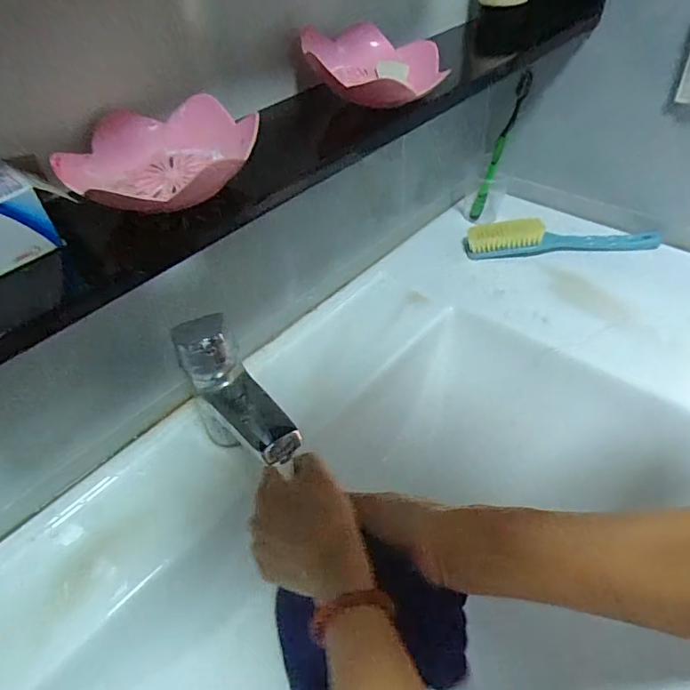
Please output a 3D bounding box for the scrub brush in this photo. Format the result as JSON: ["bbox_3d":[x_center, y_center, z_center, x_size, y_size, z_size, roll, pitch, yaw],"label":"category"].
[{"bbox_3d":[0.266,-0.133,0.613,0.224,0.038,0.031,-2,45,5],"label":"scrub brush"}]

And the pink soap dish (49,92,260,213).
[{"bbox_3d":[-0.103,-0.112,0.293,0.104,0.027,0.092,7,46,13],"label":"pink soap dish"}]

